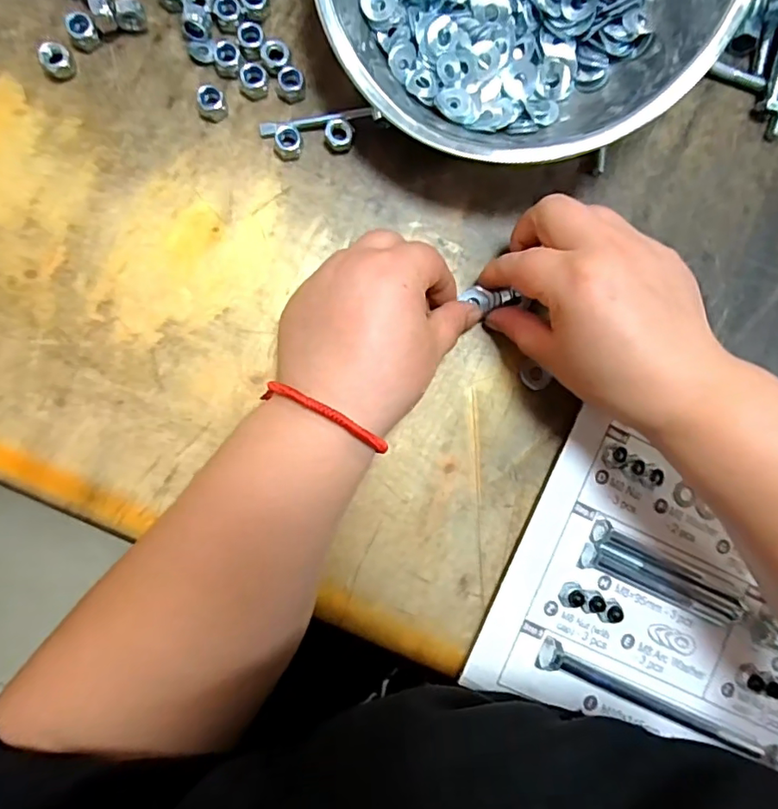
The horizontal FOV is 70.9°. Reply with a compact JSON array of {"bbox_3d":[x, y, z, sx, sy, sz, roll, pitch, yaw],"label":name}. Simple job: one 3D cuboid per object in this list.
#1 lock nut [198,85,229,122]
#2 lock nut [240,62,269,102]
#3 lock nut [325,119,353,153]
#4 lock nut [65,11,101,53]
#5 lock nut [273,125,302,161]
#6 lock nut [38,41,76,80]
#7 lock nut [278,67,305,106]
[{"bbox_3d":[-0.100,-0.172,0.309,0.016,0.012,0.018,-22,90,-7],"label":"lock nut"},{"bbox_3d":[-0.077,-0.186,0.313,0.015,0.008,0.016,9,87,-6],"label":"lock nut"},{"bbox_3d":[-0.029,-0.156,0.317,0.015,0.009,0.015,3,87,-6],"label":"lock nut"},{"bbox_3d":[-0.170,-0.207,0.304,0.015,0.011,0.015,0,88,-6],"label":"lock nut"},{"bbox_3d":[-0.058,-0.150,0.314,0.015,0.008,0.016,0,88,-6],"label":"lock nut"},{"bbox_3d":[-0.182,-0.189,0.301,0.016,0.013,0.014,-37,92,-7],"label":"lock nut"},{"bbox_3d":[-0.056,-0.185,0.316,0.016,0.008,0.017,-18,90,-7],"label":"lock nut"}]

